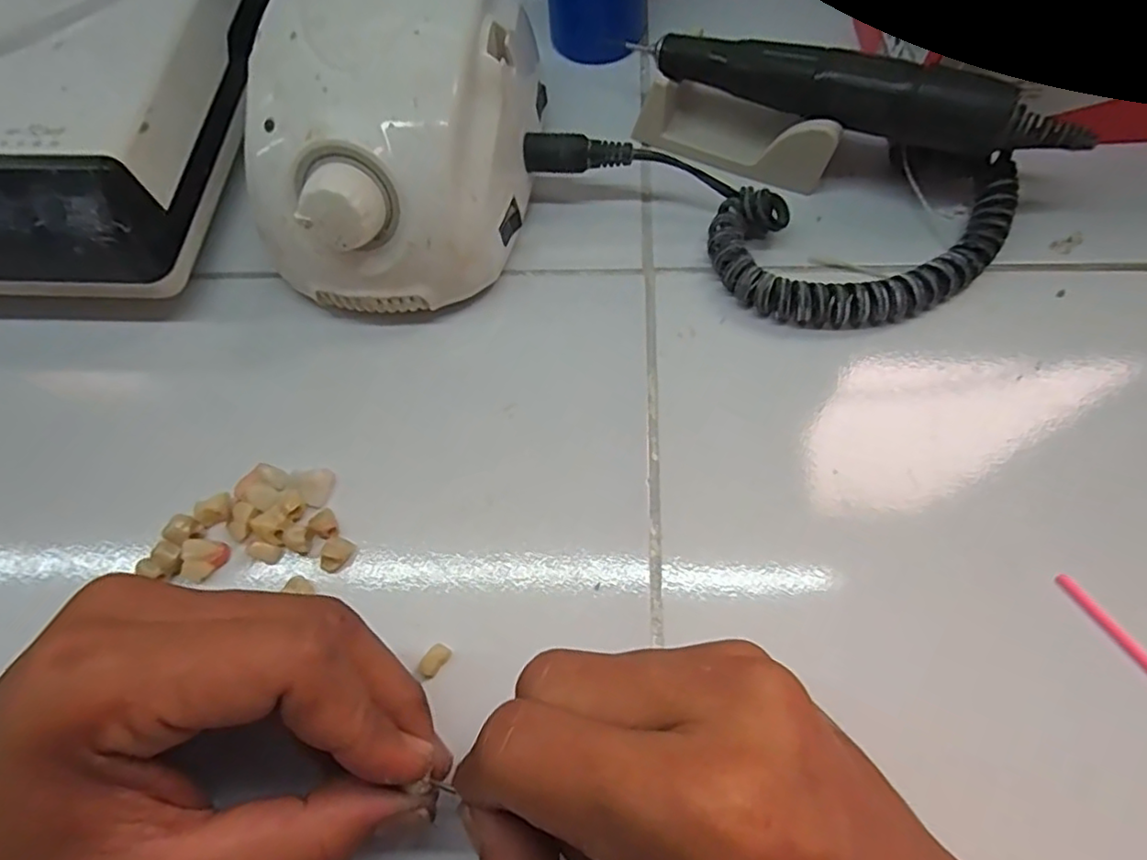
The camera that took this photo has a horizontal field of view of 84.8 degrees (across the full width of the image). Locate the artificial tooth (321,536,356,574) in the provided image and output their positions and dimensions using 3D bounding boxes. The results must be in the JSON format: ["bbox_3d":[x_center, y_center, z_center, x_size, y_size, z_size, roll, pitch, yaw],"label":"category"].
[{"bbox_3d":[-0.087,0.046,0.230,0.009,0.005,0.013,24,70,13],"label":"artificial tooth"}]

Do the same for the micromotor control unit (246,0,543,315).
[{"bbox_3d":[-0.073,-0.124,0.260,0.103,0.078,0.136,8,67,7],"label":"micromotor control unit"}]

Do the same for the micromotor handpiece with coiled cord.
[{"bbox_3d":[0.086,-0.110,0.262,0.188,0.052,0.107,24,70,13],"label":"micromotor handpiece with coiled cord"}]

